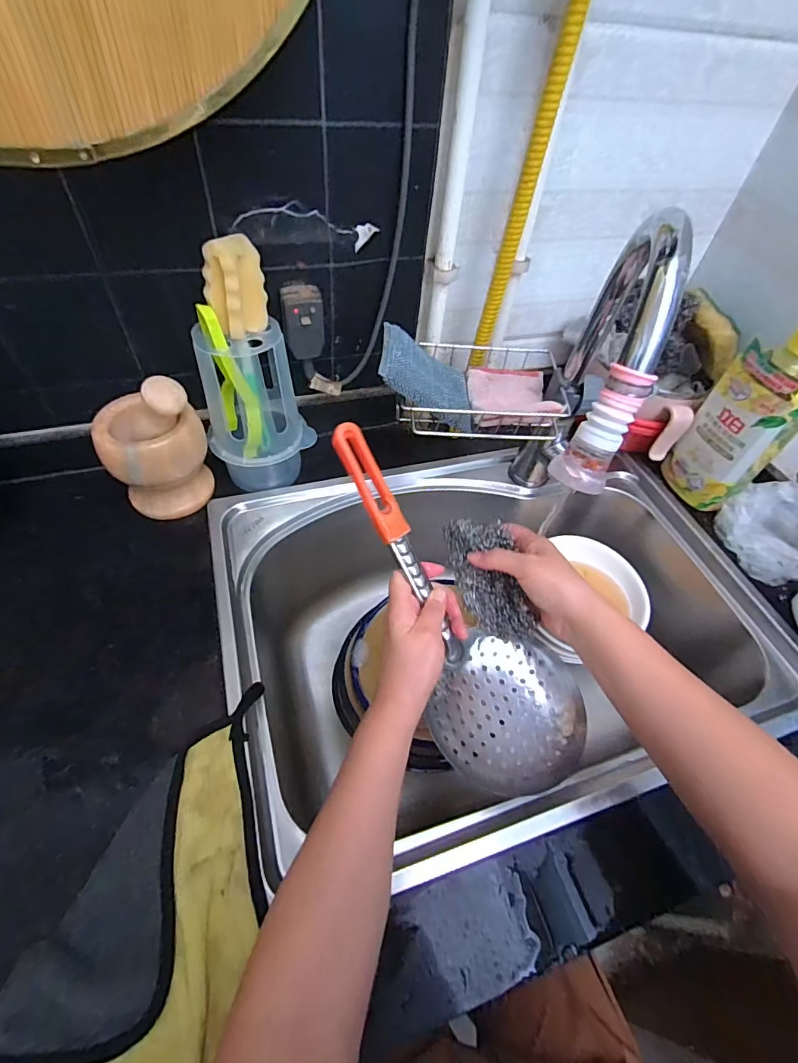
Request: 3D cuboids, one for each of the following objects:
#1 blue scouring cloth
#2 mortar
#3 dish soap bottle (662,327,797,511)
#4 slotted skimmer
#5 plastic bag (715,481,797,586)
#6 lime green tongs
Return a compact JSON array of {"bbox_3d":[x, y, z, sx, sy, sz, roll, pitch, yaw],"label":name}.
[{"bbox_3d":[0.029,-0.160,0.482,0.115,0.012,0.087,20,55,-33],"label":"blue scouring cloth"},{"bbox_3d":[-0.263,-0.083,0.514,0.102,0.113,0.091,-21,57,-20],"label":"mortar"},{"bbox_3d":[0.406,-0.138,0.528,0.063,0.254,0.098,-35,63,-28],"label":"dish soap bottle"},{"bbox_3d":[0.039,0.063,0.409,0.137,0.065,0.336,-33,94,-27],"label":"slotted skimmer"},{"bbox_3d":[0.451,-0.004,0.555,0.088,0.055,0.114,-10,54,-13],"label":"plastic bag"},{"bbox_3d":[-0.168,-0.148,0.482,0.035,0.152,0.041,-16,56,-17],"label":"lime green tongs"}]

